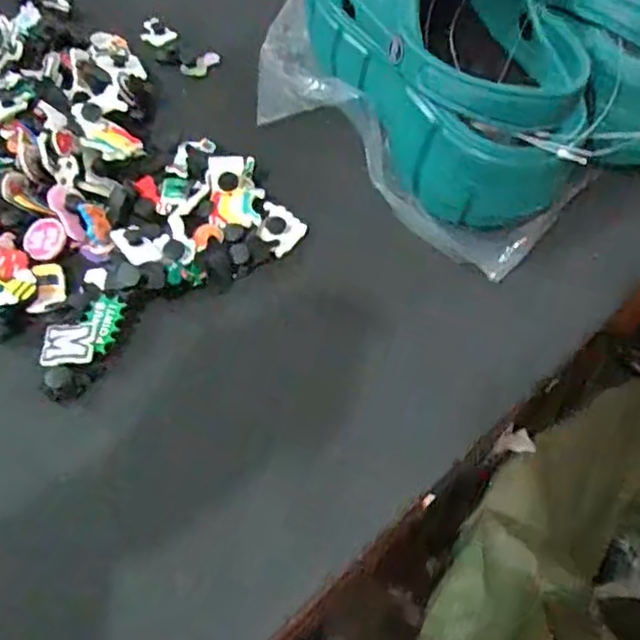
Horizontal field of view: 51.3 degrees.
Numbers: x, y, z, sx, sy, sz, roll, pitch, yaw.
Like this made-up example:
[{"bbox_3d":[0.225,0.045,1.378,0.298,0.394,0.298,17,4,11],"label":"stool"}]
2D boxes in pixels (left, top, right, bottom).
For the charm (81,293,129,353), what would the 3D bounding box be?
[{"bbox_3d":[-0.109,0.002,0.333,0.019,0.004,0.031,11,57,2],"label":"charm"}]

